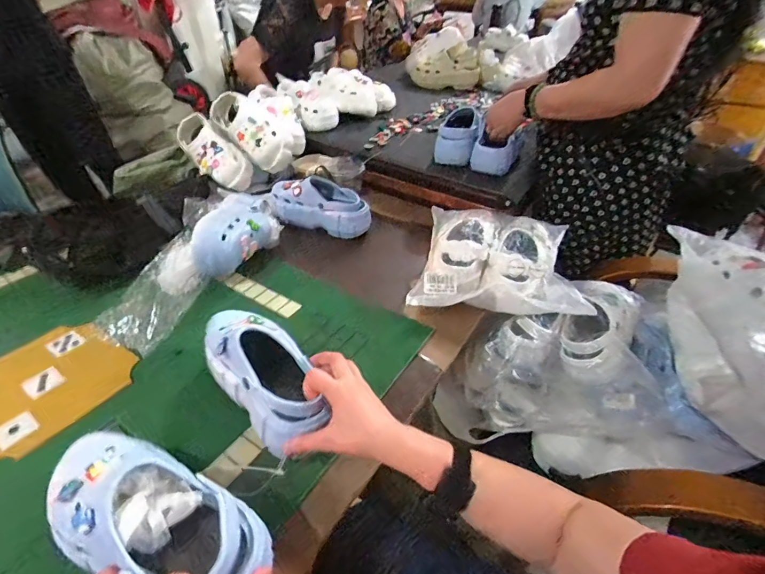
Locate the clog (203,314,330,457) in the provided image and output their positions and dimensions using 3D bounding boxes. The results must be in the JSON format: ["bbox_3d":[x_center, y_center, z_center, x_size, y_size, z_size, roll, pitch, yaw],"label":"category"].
[{"bbox_3d":[-0.162,0.107,0.523,0.097,0.094,0.250,-26,39,-28],"label":"clog"}]

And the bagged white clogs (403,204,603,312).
[{"bbox_3d":[0.233,-0.083,0.798,0.305,0.099,0.354,8,41,8],"label":"bagged white clogs"}]

